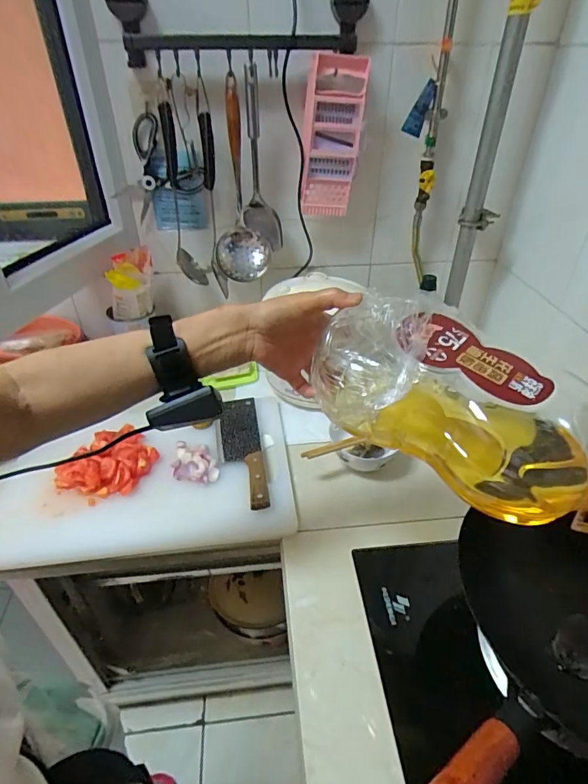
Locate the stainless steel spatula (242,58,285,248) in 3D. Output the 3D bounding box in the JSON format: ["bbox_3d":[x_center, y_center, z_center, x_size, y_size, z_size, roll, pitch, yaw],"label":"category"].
[{"bbox_3d":[-0.066,-0.440,0.882,0.079,0.317,0.035,-4,37,-6],"label":"stainless steel spatula"}]

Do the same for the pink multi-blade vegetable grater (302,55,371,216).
[{"bbox_3d":[0.071,-0.467,0.835,0.107,0.254,0.030,-2,37,-3],"label":"pink multi-blade vegetable grater"}]

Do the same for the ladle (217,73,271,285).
[{"bbox_3d":[-0.107,-0.395,0.865,0.110,0.321,0.124,-1,37,-2],"label":"ladle"}]

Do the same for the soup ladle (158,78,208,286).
[{"bbox_3d":[-0.223,-0.391,0.884,0.054,0.363,0.104,-8,38,-10],"label":"soup ladle"}]

